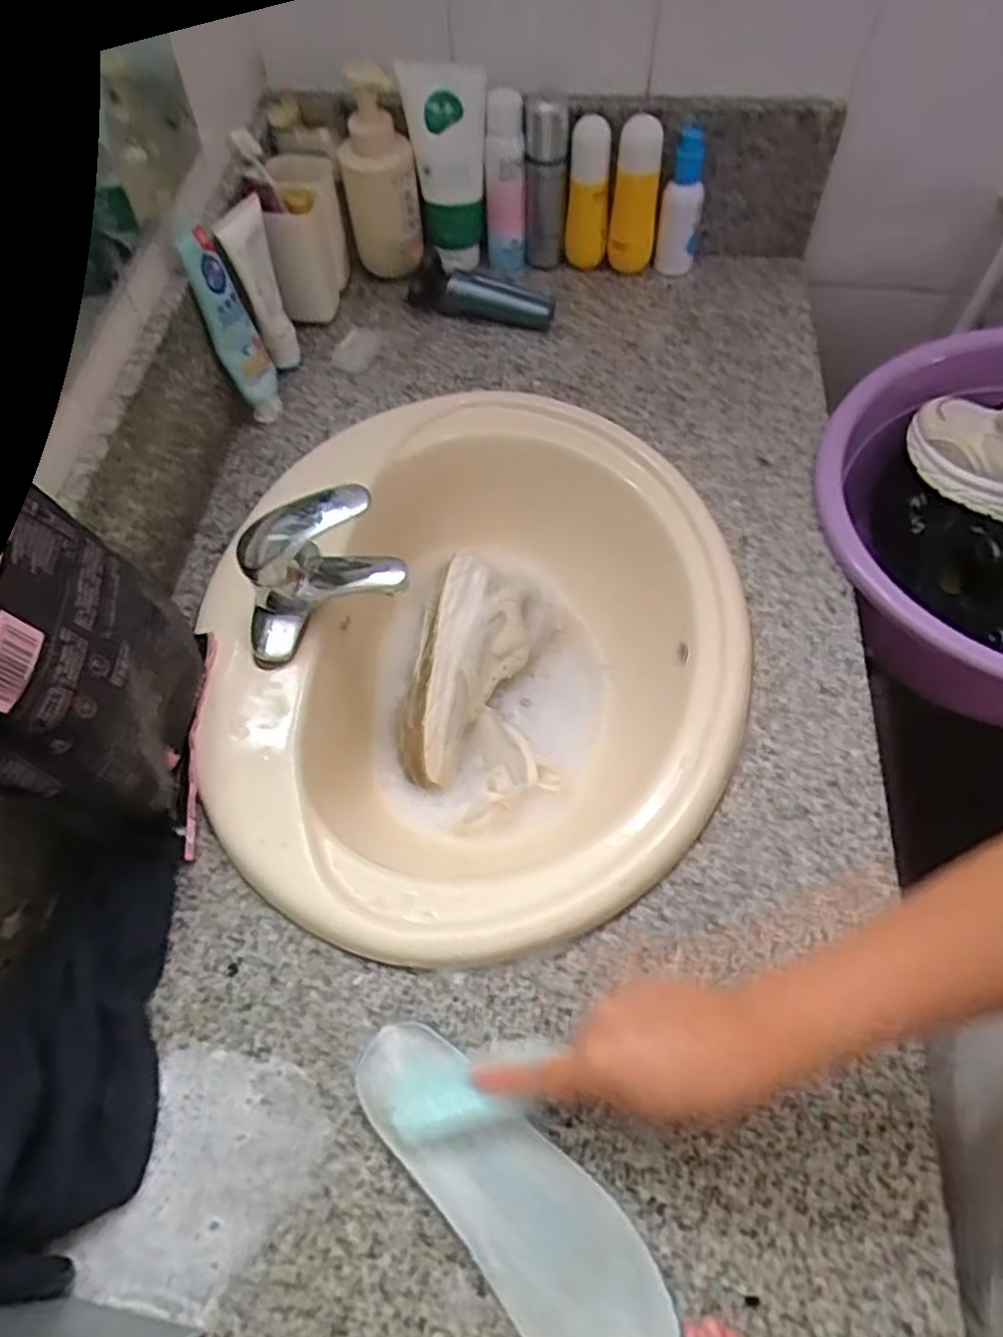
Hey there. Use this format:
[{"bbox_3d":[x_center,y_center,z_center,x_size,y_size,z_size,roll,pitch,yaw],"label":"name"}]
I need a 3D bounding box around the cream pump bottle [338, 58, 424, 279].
[{"bbox_3d":[-0.130,-0.531,0.826,0.077,0.204,0.060,-3,52,2],"label":"cream pump bottle"}]

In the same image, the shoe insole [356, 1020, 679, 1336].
[{"bbox_3d":[0.003,0.304,0.445,0.225,0.014,0.077,41,69,19],"label":"shoe insole"}]

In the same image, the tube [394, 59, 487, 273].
[{"bbox_3d":[-0.053,-0.522,0.812,0.081,0.184,0.051,-8,60,-2],"label":"tube"}]

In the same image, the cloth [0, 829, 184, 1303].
[{"bbox_3d":[-0.263,0.229,0.481,0.112,0.049,0.255,8,61,7],"label":"cloth"}]

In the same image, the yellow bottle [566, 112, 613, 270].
[{"bbox_3d":[0.093,-0.503,0.825,0.042,0.142,0.035,0,60,2],"label":"yellow bottle"}]

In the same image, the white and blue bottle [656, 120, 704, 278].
[{"bbox_3d":[0.197,-0.504,0.838,0.044,0.131,0.043,13,62,10],"label":"white and blue bottle"}]

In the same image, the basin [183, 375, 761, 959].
[{"bbox_3d":[-0.018,-0.021,0.677,0.426,0.162,0.517,-4,60,0],"label":"basin"}]

